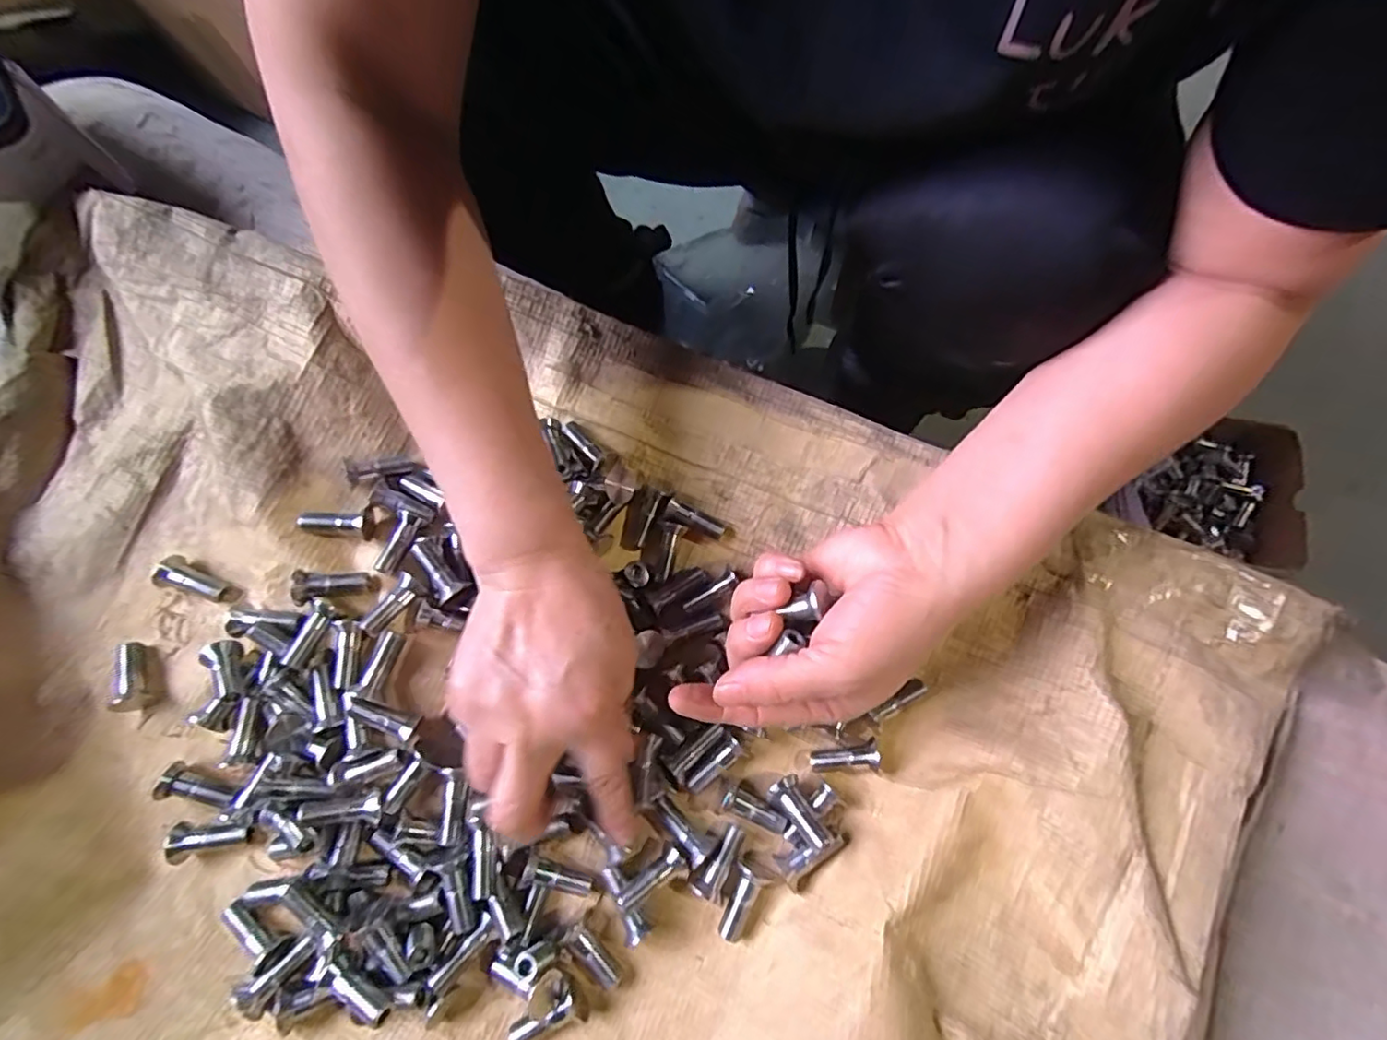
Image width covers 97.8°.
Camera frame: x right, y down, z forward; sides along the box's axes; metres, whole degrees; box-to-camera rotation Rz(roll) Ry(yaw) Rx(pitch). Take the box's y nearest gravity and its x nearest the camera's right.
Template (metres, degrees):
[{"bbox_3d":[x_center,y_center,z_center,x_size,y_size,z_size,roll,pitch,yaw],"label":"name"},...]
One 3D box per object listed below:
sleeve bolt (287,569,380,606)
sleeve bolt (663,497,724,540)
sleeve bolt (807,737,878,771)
[{"bbox_3d":[-0.191,0.035,0.324,0.040,0.012,0.016,-2,76,-23],"label":"sleeve bolt"},{"bbox_3d":[0.001,-0.001,0.338,0.034,0.010,0.012,21,77,7],"label":"sleeve bolt"},{"bbox_3d":[0.077,0.122,0.310,0.036,0.010,0.010,-16,77,13],"label":"sleeve bolt"}]

